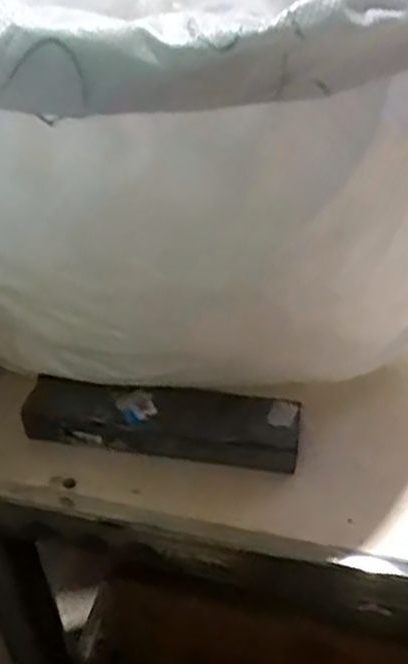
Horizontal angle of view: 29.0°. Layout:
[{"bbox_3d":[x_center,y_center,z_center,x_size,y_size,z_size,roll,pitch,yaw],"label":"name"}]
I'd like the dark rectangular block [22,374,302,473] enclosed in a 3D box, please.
[{"bbox_3d":[-0.031,0.065,0.592,0.205,0.036,0.050,5,41,8],"label":"dark rectangular block"}]

